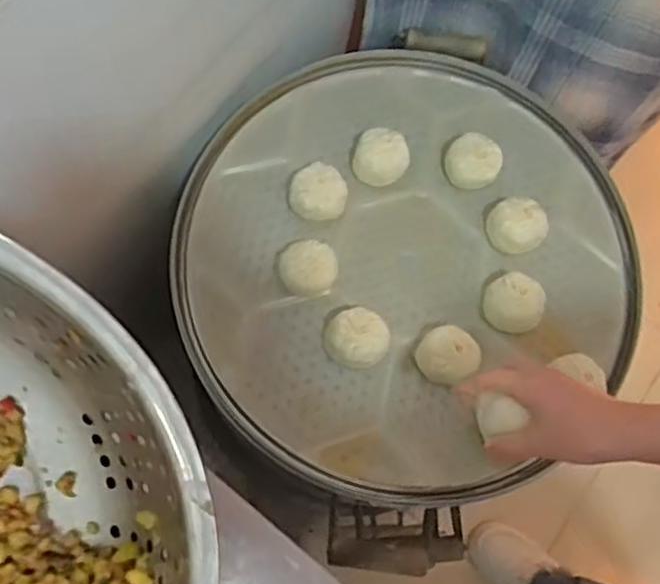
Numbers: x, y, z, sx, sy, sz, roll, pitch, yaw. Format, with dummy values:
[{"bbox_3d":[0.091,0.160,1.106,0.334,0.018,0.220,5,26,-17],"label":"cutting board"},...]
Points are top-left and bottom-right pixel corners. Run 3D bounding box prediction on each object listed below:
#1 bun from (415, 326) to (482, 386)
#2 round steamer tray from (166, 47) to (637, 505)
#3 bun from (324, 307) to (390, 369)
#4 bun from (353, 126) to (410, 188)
[{"bbox_3d":[0.128,0.067,0.758,0.062,0.039,0.061,0,77,-1],"label":"bun"},{"bbox_3d":[0.089,-0.052,0.809,0.498,0.082,0.525,0,77,-1],"label":"round steamer tray"},{"bbox_3d":[0.030,0.049,0.763,0.070,0.047,0.067,0,77,-1],"label":"bun"},{"bbox_3d":[0.060,-0.160,0.817,0.066,0.047,0.064,0,77,-1],"label":"bun"}]

